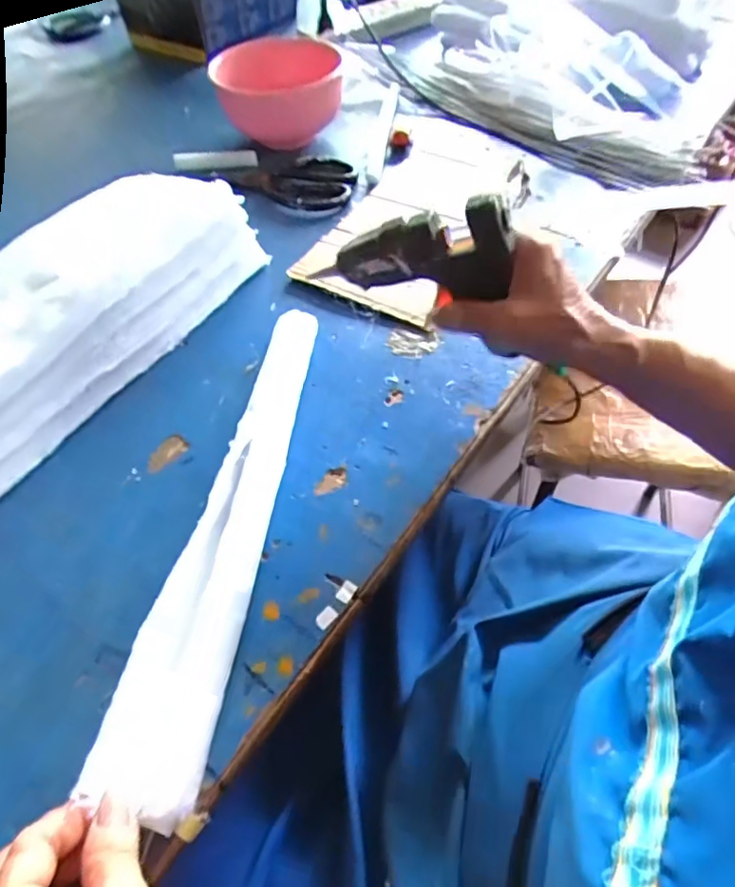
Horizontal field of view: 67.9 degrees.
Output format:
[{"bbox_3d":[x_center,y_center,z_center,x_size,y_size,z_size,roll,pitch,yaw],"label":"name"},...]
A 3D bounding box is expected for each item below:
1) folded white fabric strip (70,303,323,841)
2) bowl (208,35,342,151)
[{"bbox_3d":[-0.079,0.035,0.340,0.043,0.026,0.326,6,52,7],"label":"folded white fabric strip"},{"bbox_3d":[-0.097,-0.391,0.614,0.139,0.081,0.126,-6,54,-2],"label":"bowl"}]

